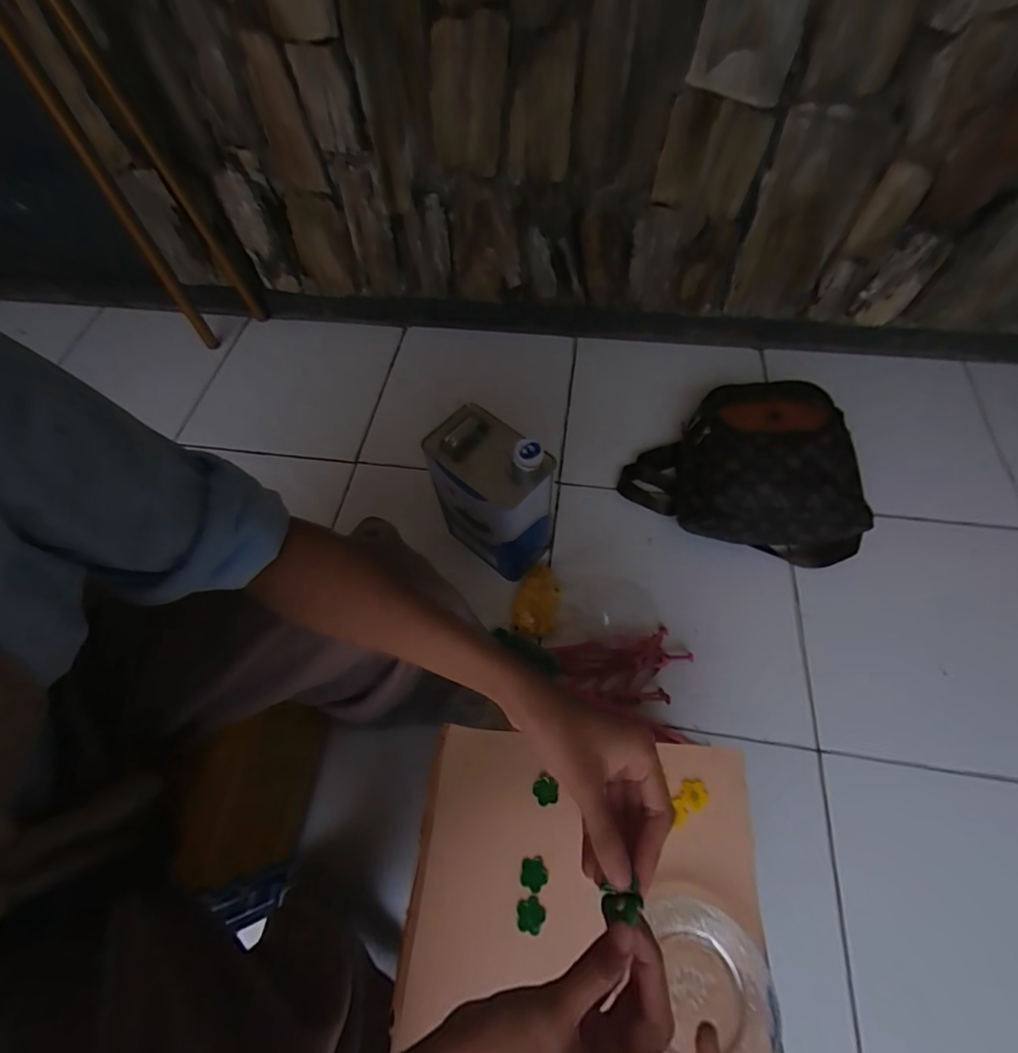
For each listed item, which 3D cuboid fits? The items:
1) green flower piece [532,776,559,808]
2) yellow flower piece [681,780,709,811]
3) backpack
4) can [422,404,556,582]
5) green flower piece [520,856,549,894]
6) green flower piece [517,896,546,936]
[{"bbox_3d":[0.035,0.241,0.427,0.023,0.004,0.023,-1,62,2],"label":"green flower piece"},{"bbox_3d":[0.164,0.237,0.416,0.022,0.004,0.023,-1,62,2],"label":"yellow flower piece"},{"bbox_3d":[0.393,-0.121,0.784,0.365,0.160,0.304,12,63,9],"label":"backpack"},{"bbox_3d":[-0.024,-0.042,0.697,0.109,0.254,0.169,-41,67,-18],"label":"can"},{"bbox_3d":[0.021,0.297,0.401,0.024,0.004,0.023,-1,62,2],"label":"green flower piece"},{"bbox_3d":[0.019,0.320,0.387,0.022,0.004,0.024,1,62,3],"label":"green flower piece"}]

